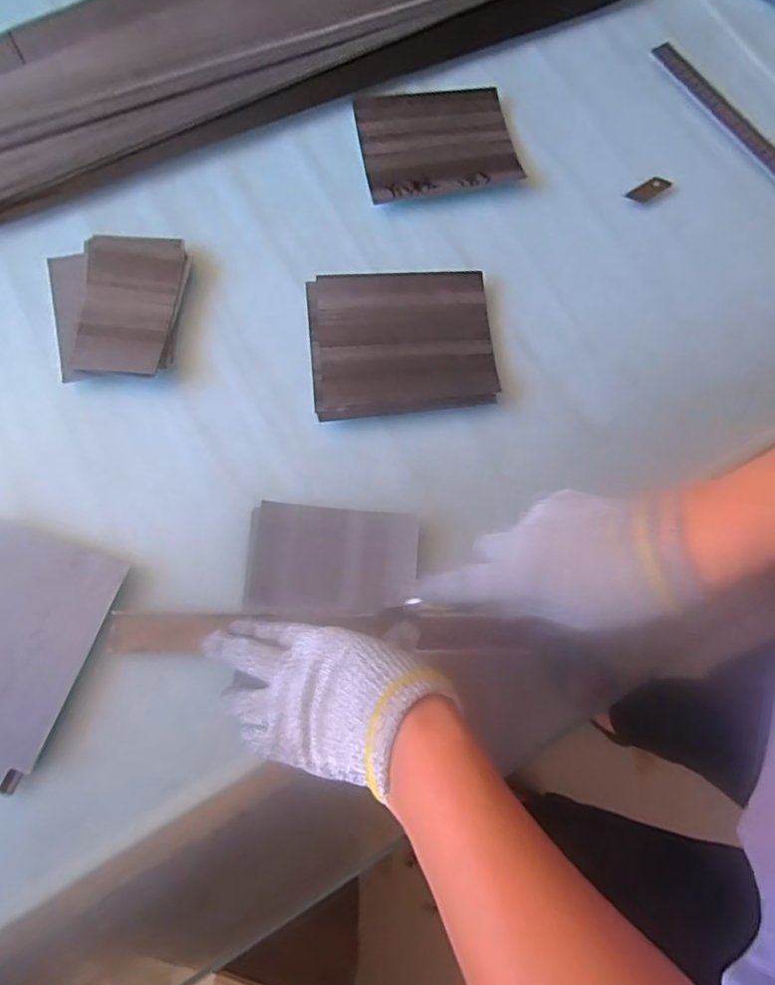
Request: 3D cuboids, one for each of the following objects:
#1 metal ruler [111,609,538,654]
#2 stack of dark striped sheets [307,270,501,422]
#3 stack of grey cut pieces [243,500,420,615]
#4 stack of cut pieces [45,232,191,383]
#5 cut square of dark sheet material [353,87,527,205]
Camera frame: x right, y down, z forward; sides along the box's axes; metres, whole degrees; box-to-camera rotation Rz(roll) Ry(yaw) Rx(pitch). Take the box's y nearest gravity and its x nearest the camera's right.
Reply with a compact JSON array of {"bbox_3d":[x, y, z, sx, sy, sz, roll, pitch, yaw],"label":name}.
[{"bbox_3d":[-0.047,0.099,0.410,0.298,0.005,0.028,0,76,1],"label":"metal ruler"},{"bbox_3d":[0.012,-0.126,0.480,0.149,0.013,0.128,-5,74,-3],"label":"stack of dark striped sheets"},{"bbox_3d":[-0.041,0.050,0.425,0.123,0.016,0.079,2,74,-1],"label":"stack of grey cut pieces"},{"bbox_3d":[-0.230,-0.157,0.480,0.113,0.019,0.135,0,74,-2],"label":"stack of cut pieces"},{"bbox_3d":[0.046,-0.334,0.542,0.142,0.011,0.118,-12,74,-5],"label":"cut square of dark sheet material"}]

